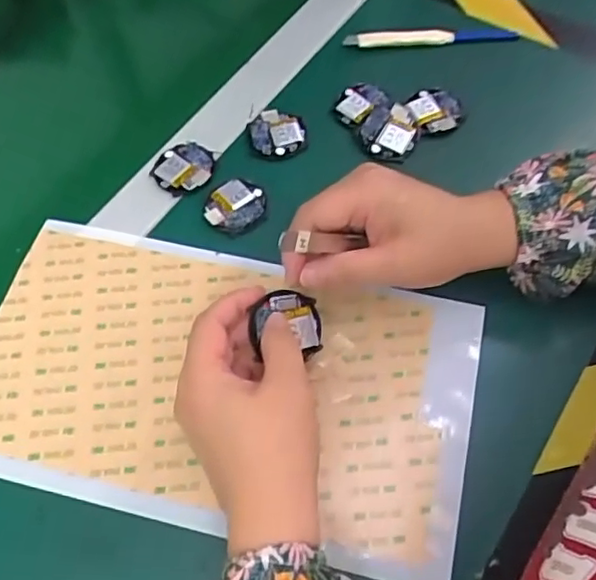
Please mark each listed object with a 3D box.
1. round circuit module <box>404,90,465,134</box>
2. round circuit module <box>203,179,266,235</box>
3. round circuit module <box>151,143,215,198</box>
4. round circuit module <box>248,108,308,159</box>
[{"bbox_3d":[0.101,-0.134,0.473,0.041,0.010,0.040,-1,62,2],"label":"round circuit module"},{"bbox_3d":[-0.042,-0.058,0.439,0.037,0.004,0.041,30,67,17],"label":"round circuit module"},{"bbox_3d":[-0.080,-0.088,0.458,0.040,0.006,0.043,-1,62,2],"label":"round circuit module"},{"bbox_3d":[-0.015,-0.118,0.470,0.041,0.009,0.044,-1,62,2],"label":"round circuit module"}]

